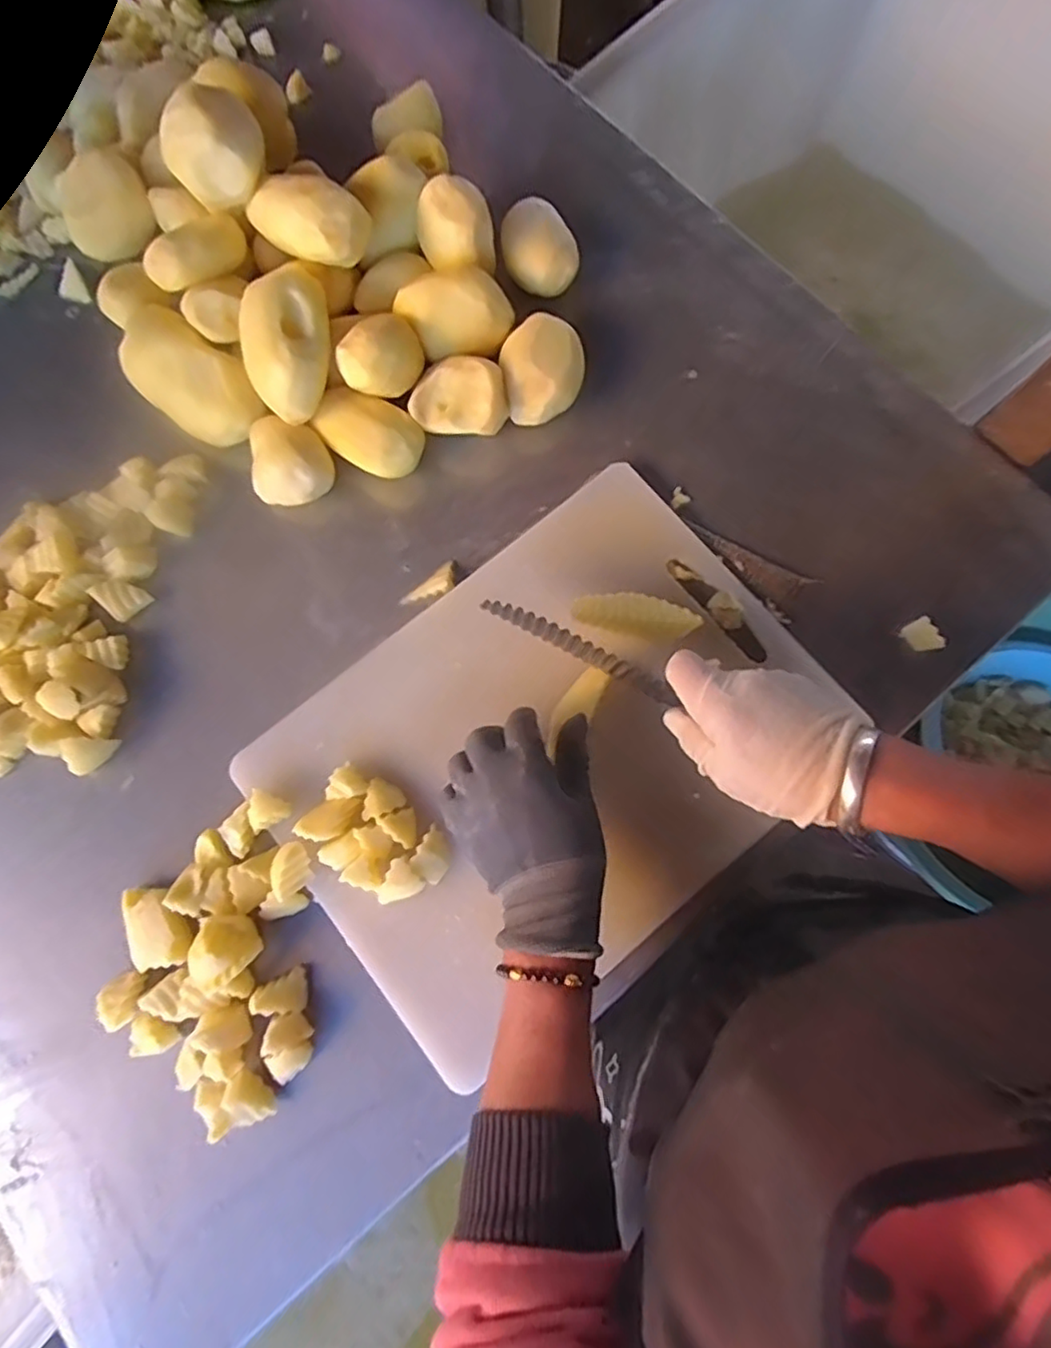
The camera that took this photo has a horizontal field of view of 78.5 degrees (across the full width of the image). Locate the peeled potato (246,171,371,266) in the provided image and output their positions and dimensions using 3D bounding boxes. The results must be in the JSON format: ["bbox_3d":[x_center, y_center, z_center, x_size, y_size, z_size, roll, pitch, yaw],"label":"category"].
[{"bbox_3d":[-0.162,-0.344,0.481,0.102,0.039,0.050,37,81,9],"label":"peeled potato"}]

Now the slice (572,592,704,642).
[{"bbox_3d":[0.078,-0.042,0.458,0.088,0.007,0.033,11,78,4],"label":"slice"}]

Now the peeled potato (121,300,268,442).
[{"bbox_3d":[-0.269,-0.235,0.520,0.131,0.060,0.066,38,81,9],"label":"peeled potato"}]

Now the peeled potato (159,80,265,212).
[{"bbox_3d":[-0.236,-0.399,0.487,0.074,0.051,0.075,-25,78,-4],"label":"peeled potato"}]

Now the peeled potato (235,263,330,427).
[{"bbox_3d":[-0.182,-0.251,0.483,0.065,0.045,0.108,-6,77,0],"label":"peeled potato"}]

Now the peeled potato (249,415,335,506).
[{"bbox_3d":[-0.182,-0.164,0.511,0.062,0.046,0.063,0,77,2],"label":"peeled potato"}]

